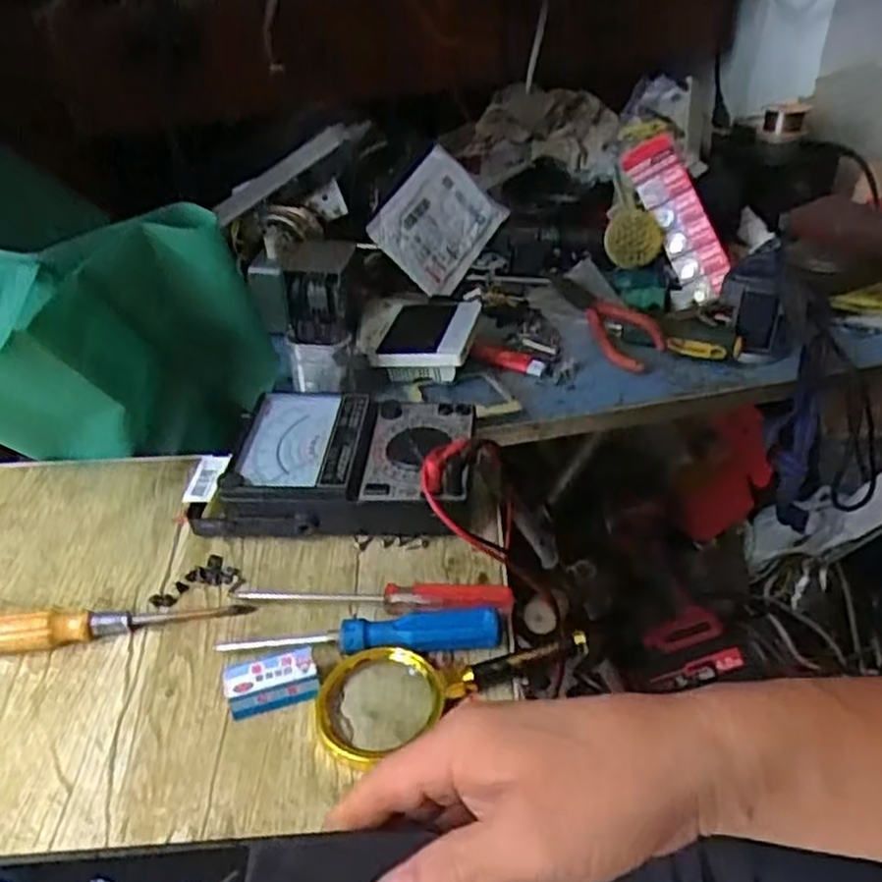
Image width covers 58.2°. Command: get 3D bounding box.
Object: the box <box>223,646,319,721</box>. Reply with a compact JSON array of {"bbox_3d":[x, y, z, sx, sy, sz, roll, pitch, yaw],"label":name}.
[{"bbox_3d":[-0.093,0.130,0.433,0.048,0.019,0.027,-9,37,-11],"label":"box"}]

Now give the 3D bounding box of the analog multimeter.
[{"bbox_3d":[-0.070,0.014,0.557,0.186,0.045,0.120,5,37,8],"label":"analog multimeter"}]

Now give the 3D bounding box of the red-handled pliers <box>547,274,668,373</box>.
[{"bbox_3d":[0.159,-0.121,0.755,0.057,0.021,0.165,-10,37,-11],"label":"red-handled pliers"}]

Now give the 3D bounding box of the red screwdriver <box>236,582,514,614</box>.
[{"bbox_3d":[-0.041,0.093,0.480,0.166,0.014,0.018,3,37,5],"label":"red screwdriver"}]

